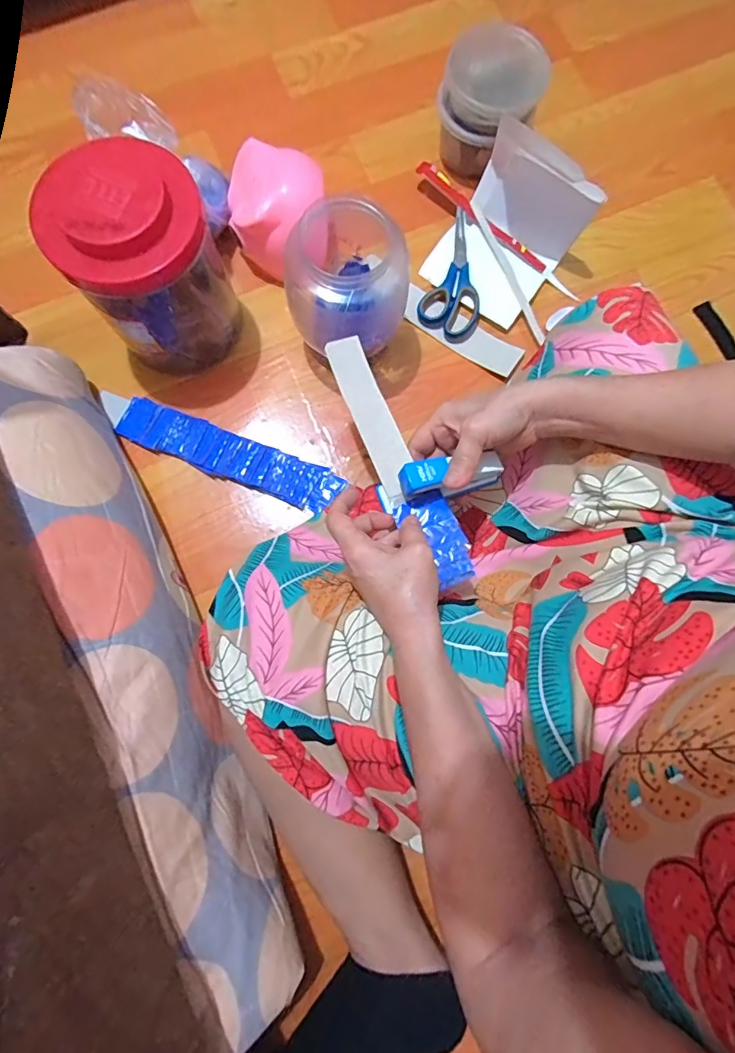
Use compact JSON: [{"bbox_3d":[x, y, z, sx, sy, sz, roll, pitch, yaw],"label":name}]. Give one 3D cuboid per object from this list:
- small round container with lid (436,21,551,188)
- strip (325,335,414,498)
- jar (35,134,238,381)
[{"bbox_3d":[0.144,-0.501,0.571,0.110,0.109,0.104,0,80,0],"label":"small round container with lid"},{"bbox_3d":[0.005,-0.104,0.440,0.035,0.009,0.154,-22,84,-12],"label":"strip"},{"bbox_3d":[-0.217,-0.264,0.484,0.135,0.187,0.127,0,80,-3],"label":"jar"}]

